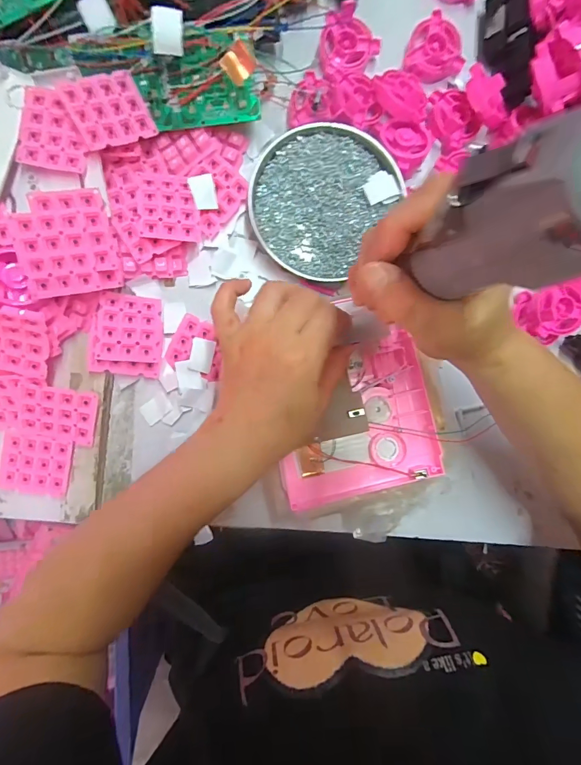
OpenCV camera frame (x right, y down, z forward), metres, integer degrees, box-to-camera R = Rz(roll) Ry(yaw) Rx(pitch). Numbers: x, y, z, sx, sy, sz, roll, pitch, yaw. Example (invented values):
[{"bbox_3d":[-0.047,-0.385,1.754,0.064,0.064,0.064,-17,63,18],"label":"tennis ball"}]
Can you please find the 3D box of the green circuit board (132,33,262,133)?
[{"bbox_3d":[-0.076,-0.248,0.324,0.093,0.014,0.062,-9,92,-2],"label":"green circuit board"}]

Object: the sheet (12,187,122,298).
[{"bbox_3d":[-0.169,-0.106,0.299,0.066,0.015,0.073,-15,111,-23],"label":"sheet"}]

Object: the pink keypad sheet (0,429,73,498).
[{"bbox_3d":[-0.221,0.072,0.338,0.057,0.005,0.050,11,91,-3],"label":"pink keypad sheet"}]

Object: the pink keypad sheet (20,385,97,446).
[{"bbox_3d":[-0.198,0.027,0.332,0.060,0.007,0.049,12,113,-11],"label":"pink keypad sheet"}]

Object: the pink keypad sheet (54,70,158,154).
[{"bbox_3d":[-0.143,-0.217,0.310,0.060,0.008,0.050,-30,104,-25],"label":"pink keypad sheet"}]

